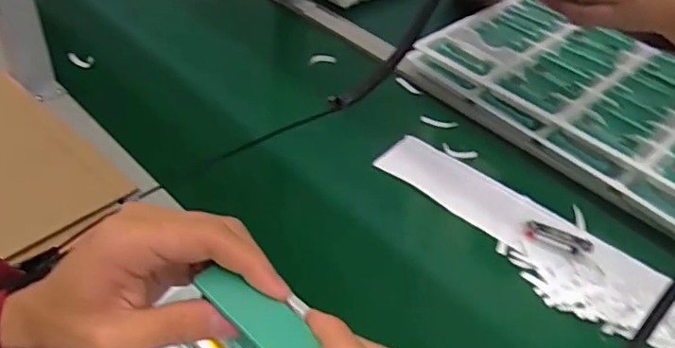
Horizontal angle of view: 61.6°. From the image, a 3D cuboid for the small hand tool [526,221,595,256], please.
[{"bbox_3d":[0.246,0.071,0.627,0.070,0.014,0.021,23,46,18],"label":"small hand tool"}]

